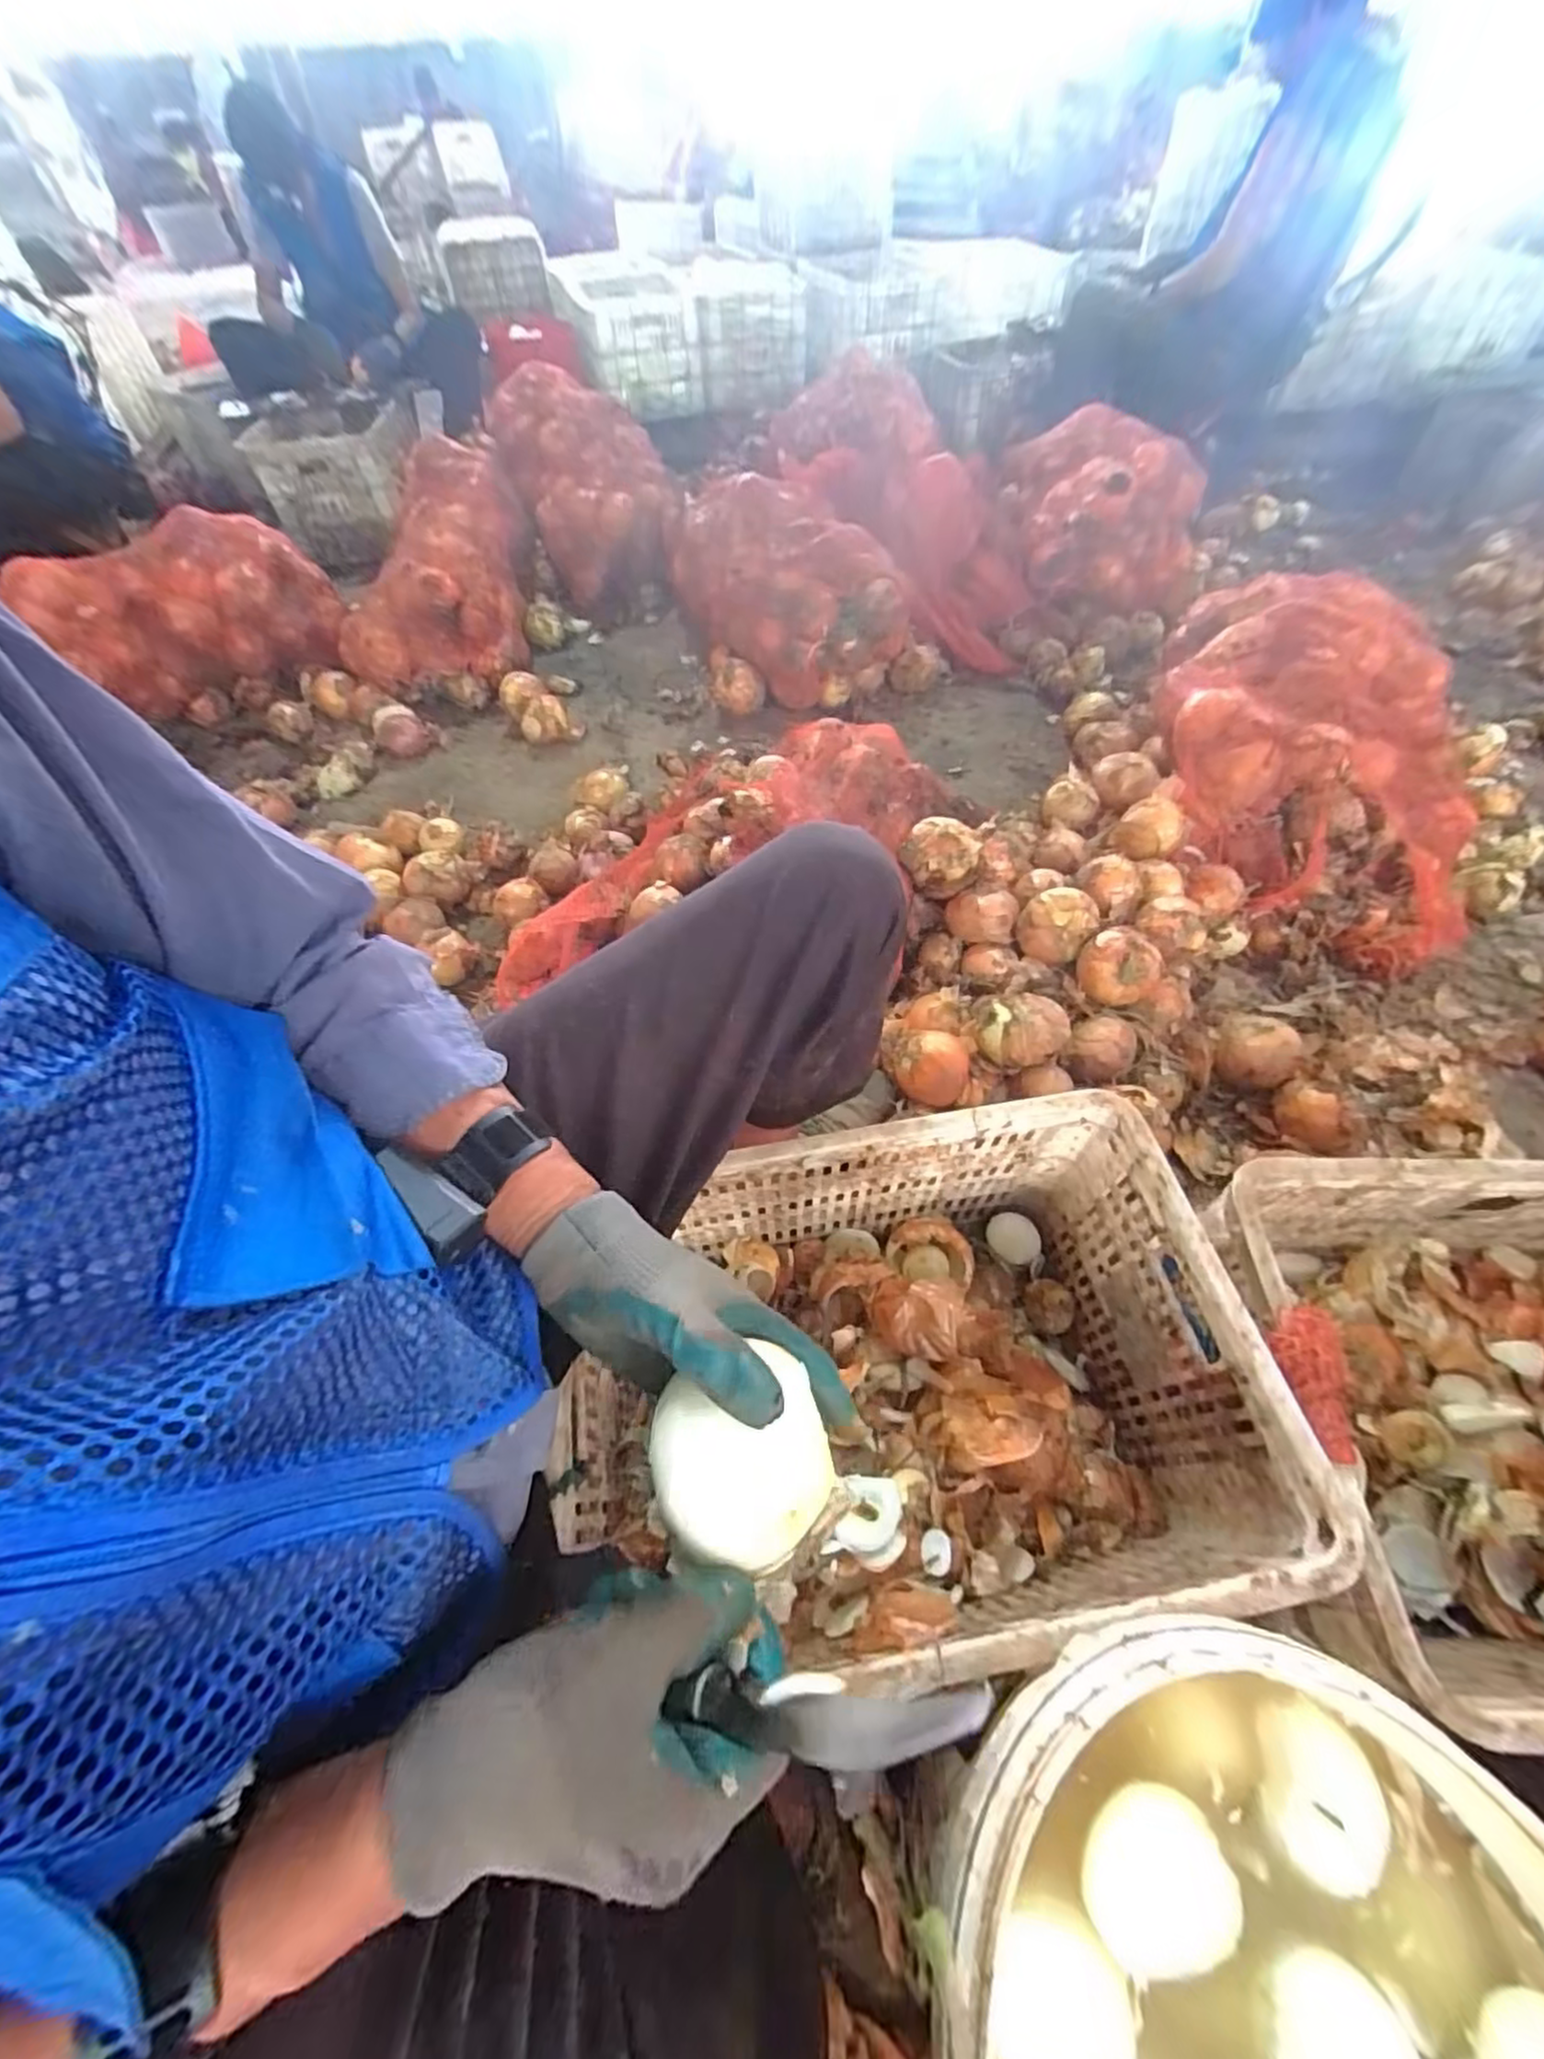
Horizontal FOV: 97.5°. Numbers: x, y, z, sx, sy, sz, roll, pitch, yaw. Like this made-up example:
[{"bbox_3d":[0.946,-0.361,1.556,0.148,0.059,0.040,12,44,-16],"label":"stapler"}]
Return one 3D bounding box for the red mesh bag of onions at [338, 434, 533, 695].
[{"bbox_3d":[-0.728,-1.019,1.471,0.337,0.252,0.620,-4,55,-1],"label":"red mesh bag of onions"}]

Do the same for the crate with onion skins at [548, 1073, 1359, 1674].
[{"bbox_3d":[0.101,0.310,0.607,0.510,0.275,0.351,-9,55,-5],"label":"crate with onion skins"}]

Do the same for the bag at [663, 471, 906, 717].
[{"bbox_3d":[0.007,-0.928,1.446,0.311,0.254,0.576,-28,58,-16],"label":"bag"}]

